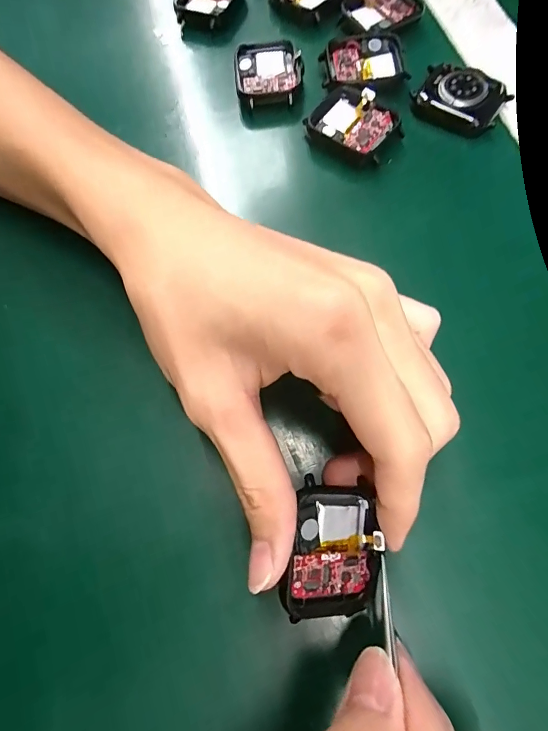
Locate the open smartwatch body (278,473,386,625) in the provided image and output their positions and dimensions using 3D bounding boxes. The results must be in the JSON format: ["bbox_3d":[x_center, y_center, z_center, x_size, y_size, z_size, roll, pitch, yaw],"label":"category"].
[{"bbox_3d":[0.022,0.067,0.142,0.038,0.011,0.045,17,83,-22],"label":"open smartwatch body"}]

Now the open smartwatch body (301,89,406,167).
[{"bbox_3d":[0.044,-0.129,0.208,0.044,0.007,0.039,32,75,12],"label":"open smartwatch body"}]

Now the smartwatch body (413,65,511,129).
[{"bbox_3d":[0.102,-0.147,0.214,0.048,0.011,0.032,14,72,7],"label":"smartwatch body"}]

